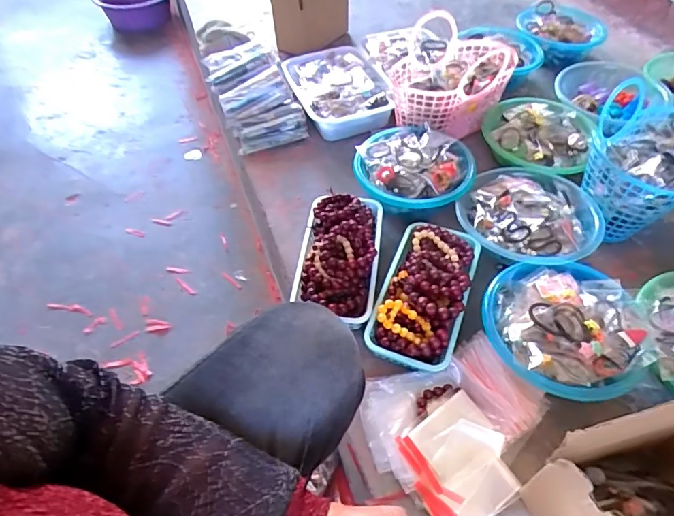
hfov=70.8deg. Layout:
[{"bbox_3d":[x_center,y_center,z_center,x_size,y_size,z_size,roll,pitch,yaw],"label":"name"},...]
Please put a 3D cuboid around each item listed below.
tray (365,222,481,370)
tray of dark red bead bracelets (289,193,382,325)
[{"bbox_3d":[0.138,0.049,0.738,0.130,0.081,0.245,17,53,13],"label":"tray"},{"bbox_3d":[0.004,-0.016,0.779,0.130,0.080,0.243,8,52,6],"label":"tray of dark red bead bracelets"}]

